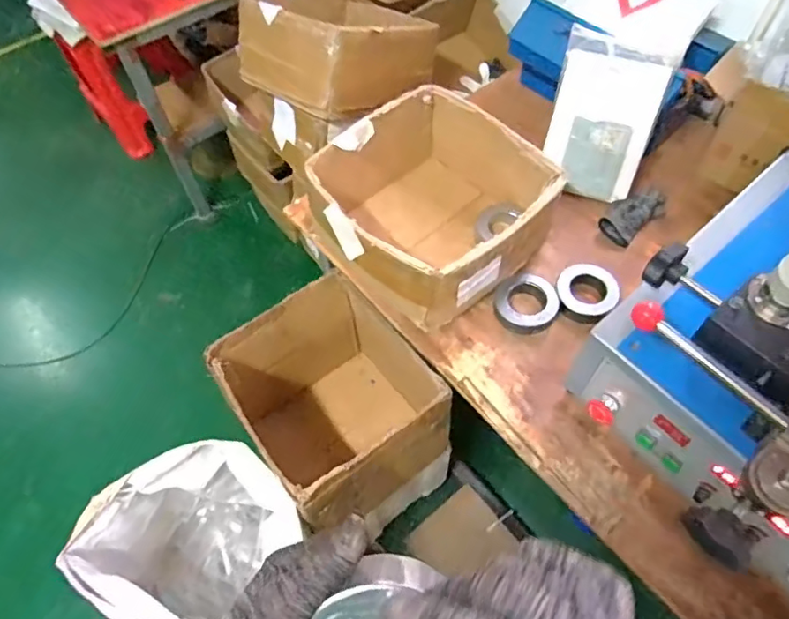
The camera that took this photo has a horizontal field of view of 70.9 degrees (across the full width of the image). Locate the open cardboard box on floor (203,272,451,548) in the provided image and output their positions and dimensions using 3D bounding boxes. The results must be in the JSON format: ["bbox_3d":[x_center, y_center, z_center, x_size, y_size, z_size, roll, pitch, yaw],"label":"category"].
[{"bbox_3d":[-0.112,0.194,1.052,0.292,0.326,0.335,-33,62,-17],"label":"open cardboard box on floor"}]

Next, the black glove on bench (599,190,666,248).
[{"bbox_3d":[0.447,-0.179,1.040,0.145,0.042,0.075,-37,64,-19],"label":"black glove on bench"}]

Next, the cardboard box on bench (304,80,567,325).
[{"bbox_3d":[0.064,-0.176,0.967,0.341,0.177,0.332,-37,63,-19],"label":"cardboard box on bench"}]

